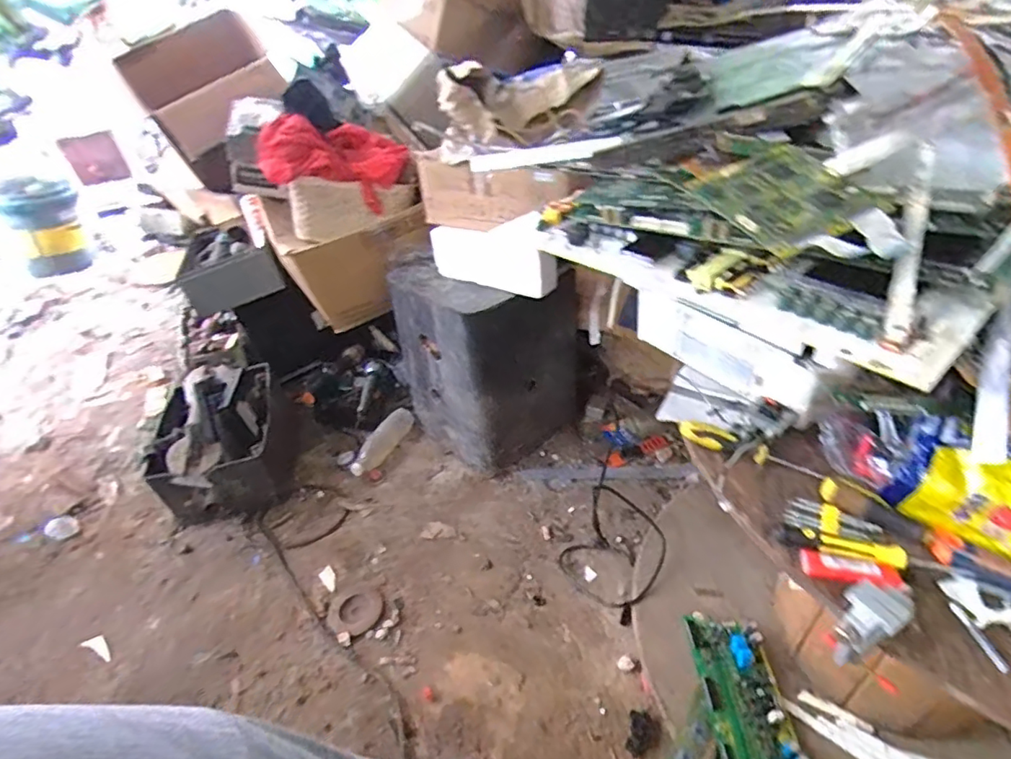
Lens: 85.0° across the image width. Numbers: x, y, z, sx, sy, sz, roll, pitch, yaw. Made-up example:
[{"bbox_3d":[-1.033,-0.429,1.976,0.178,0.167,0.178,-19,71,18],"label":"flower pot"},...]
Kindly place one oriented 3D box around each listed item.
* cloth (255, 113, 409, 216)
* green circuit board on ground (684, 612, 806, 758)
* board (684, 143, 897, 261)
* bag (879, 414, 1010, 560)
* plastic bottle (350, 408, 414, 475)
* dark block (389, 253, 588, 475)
[{"bbox_3d":[-0.372,-0.472,1.195,0.301,0.151,0.131,5,35,-15],"label":"cloth"},{"bbox_3d":[0.343,0.479,0.771,0.106,0.040,0.307,-3,37,-1],"label":"green circuit board on ground"},{"bbox_3d":[0.241,-0.159,0.478,0.117,0.013,0.121,-24,55,-12],"label":"board"},{"bbox_3d":[0.404,0.098,0.445,0.152,0.069,0.060,27,46,34],"label":"bag"},{"bbox_3d":[-0.292,0.146,1.304,0.055,0.048,0.205,16,41,23],"label":"plastic bottle"},{"bbox_3d":[-0.053,-0.046,1.247,0.279,0.410,0.322,-26,43,-27],"label":"dark block"}]

